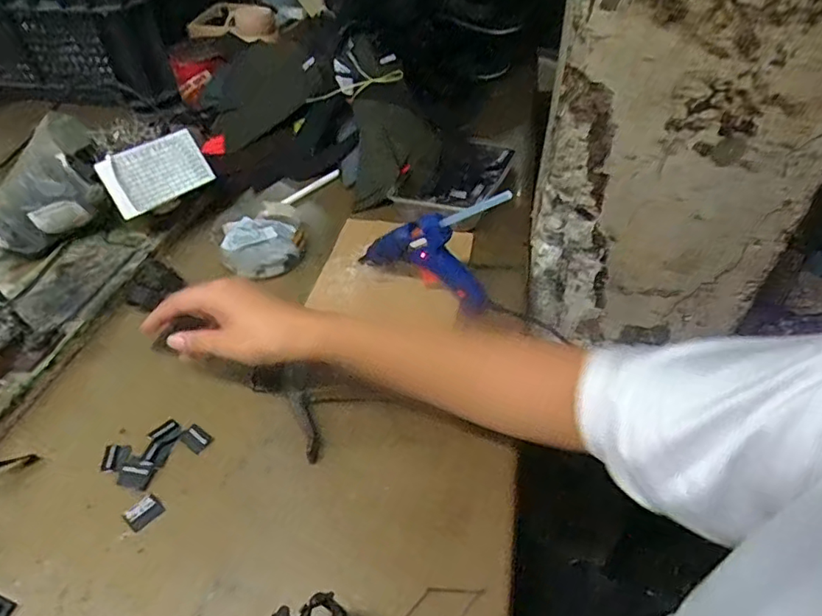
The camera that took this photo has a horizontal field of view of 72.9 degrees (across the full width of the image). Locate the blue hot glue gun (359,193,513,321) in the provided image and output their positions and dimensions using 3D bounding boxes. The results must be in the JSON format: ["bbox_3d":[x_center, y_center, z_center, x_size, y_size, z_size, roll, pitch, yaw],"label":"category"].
[{"bbox_3d":[0.015,-0.068,0.545,0.152,0.122,0.025,24,50,23],"label":"blue hot glue gun"}]

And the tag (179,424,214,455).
[{"bbox_3d":[-0.178,0.107,0.461,0.023,0.006,0.020,25,50,24],"label":"tag"}]

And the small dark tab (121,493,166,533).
[{"bbox_3d":[-0.199,0.152,0.414,0.021,0.004,0.024,33,54,29],"label":"small dark tab"}]

